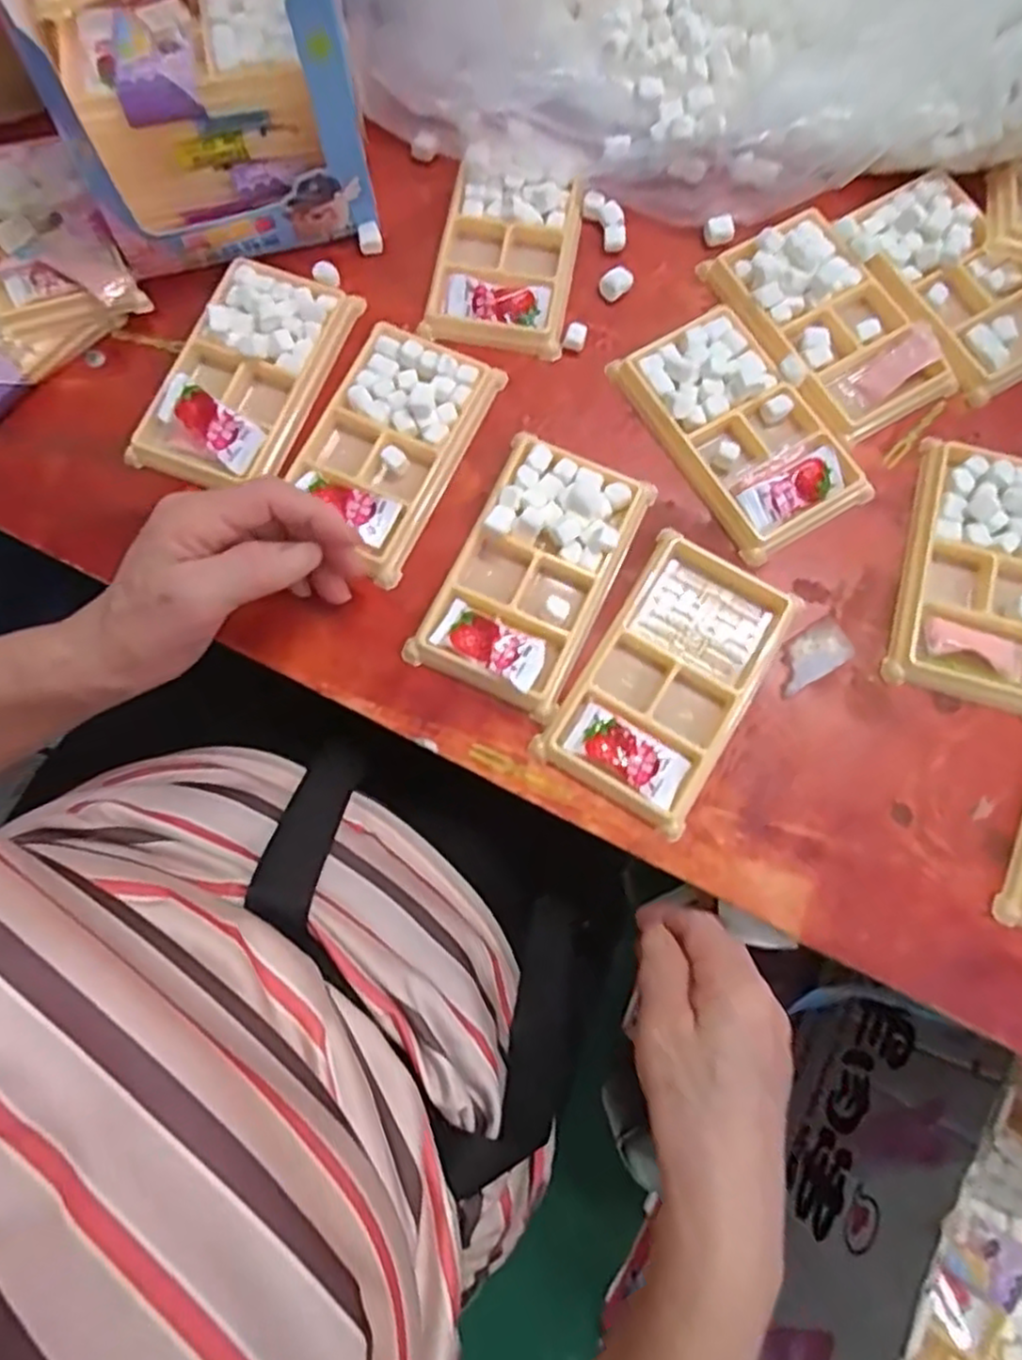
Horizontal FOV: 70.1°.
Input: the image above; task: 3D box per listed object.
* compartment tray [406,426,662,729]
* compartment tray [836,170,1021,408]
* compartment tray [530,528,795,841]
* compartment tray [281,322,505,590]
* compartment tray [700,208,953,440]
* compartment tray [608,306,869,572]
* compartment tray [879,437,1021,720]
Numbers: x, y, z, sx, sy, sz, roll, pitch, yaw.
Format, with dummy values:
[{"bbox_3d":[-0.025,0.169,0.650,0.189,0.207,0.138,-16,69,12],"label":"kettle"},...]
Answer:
[{"bbox_3d":[0.011,-0.057,0.366,0.074,0.018,0.133,24,79,6],"label":"compartment tray"},{"bbox_3d":[0.251,-0.223,0.409,0.077,0.013,0.130,-29,78,-5],"label":"compartment tray"},{"bbox_3d":[0.077,-0.003,0.355,0.076,0.014,0.135,29,79,7],"label":"compartment tray"},{"bbox_3d":[-0.067,-0.124,0.386,0.076,0.015,0.131,25,79,7],"label":"compartment tray"},{"bbox_3d":[0.175,-0.197,0.405,0.085,0.025,0.134,-27,78,-5],"label":"compartment tray"},{"bbox_3d":[0.121,-0.135,0.386,0.078,0.012,0.133,-30,78,-6],"label":"compartment tray"},{"bbox_3d":[0.239,-0.055,0.368,0.075,0.010,0.134,16,78,5],"label":"compartment tray"}]

